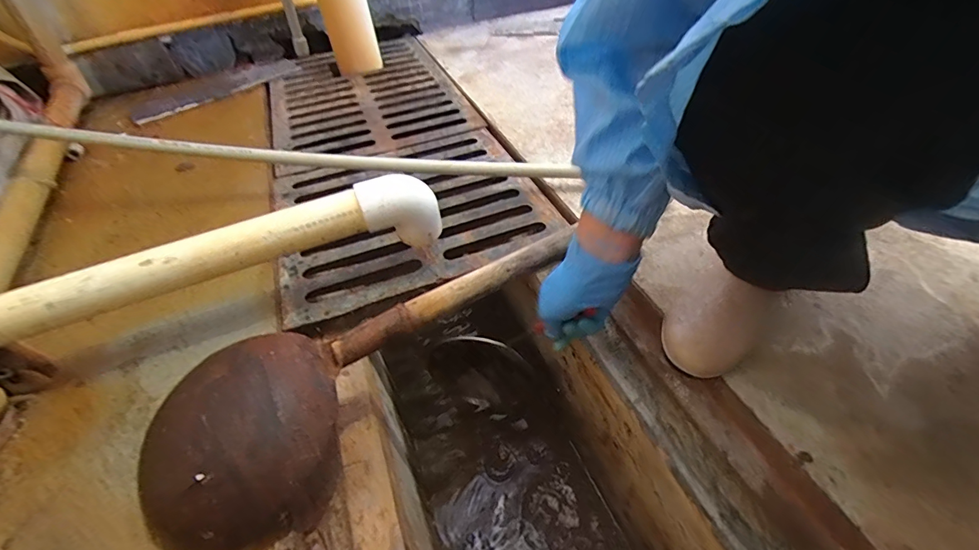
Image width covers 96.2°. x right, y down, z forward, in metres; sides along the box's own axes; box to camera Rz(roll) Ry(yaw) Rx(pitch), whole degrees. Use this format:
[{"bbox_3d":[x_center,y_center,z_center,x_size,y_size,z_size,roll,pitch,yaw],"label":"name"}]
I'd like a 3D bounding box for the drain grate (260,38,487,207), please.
[{"bbox_3d":[-0.282,-0.389,0.981,0.409,0.019,0.658,-19,46,-12],"label":"drain grate"}]

